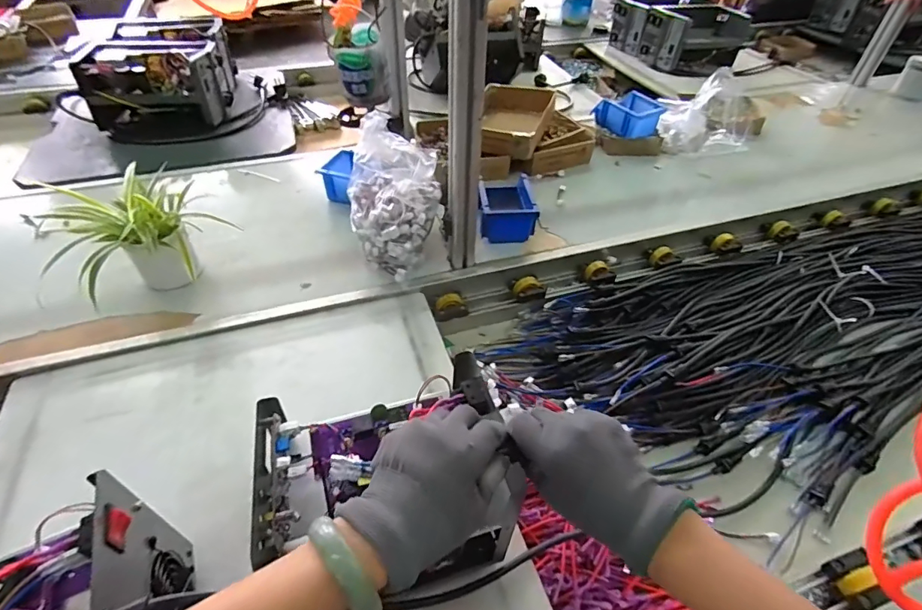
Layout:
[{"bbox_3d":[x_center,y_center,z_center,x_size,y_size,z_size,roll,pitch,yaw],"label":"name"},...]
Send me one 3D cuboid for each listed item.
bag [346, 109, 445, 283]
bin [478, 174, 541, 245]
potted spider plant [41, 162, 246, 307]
[{"bbox_3d":[-0.122,-0.170,0.795,0.156,0.205,0.137,29,52,25],"label":"bag"},{"bbox_3d":[0.087,-0.183,0.903,0.103,0.082,0.128,-2,46,-3],"label":"bin"},{"bbox_3d":[-0.516,-0.095,0.746,0.165,0.150,0.210,16,45,11],"label":"potted spider plant"}]

